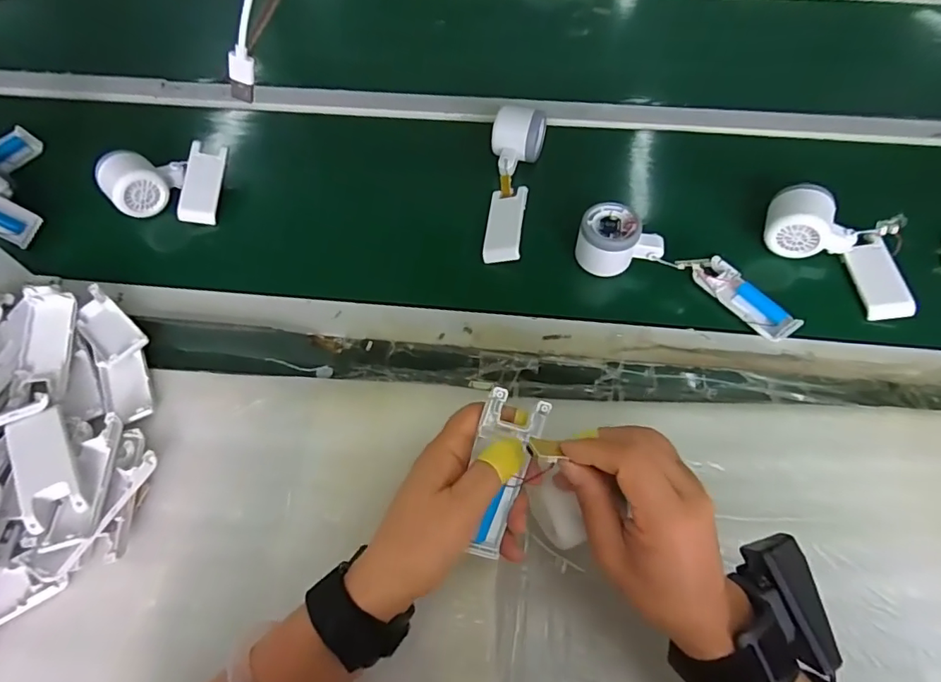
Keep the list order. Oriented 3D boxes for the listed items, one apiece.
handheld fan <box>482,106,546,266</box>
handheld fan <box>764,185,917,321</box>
[{"bbox_3d":[0.046,-0.181,0.571,0.060,0.048,0.202,7,60,6],"label":"handheld fan"},{"bbox_3d":[0.380,-0.097,0.522,0.162,0.050,0.095,41,68,9],"label":"handheld fan"}]

